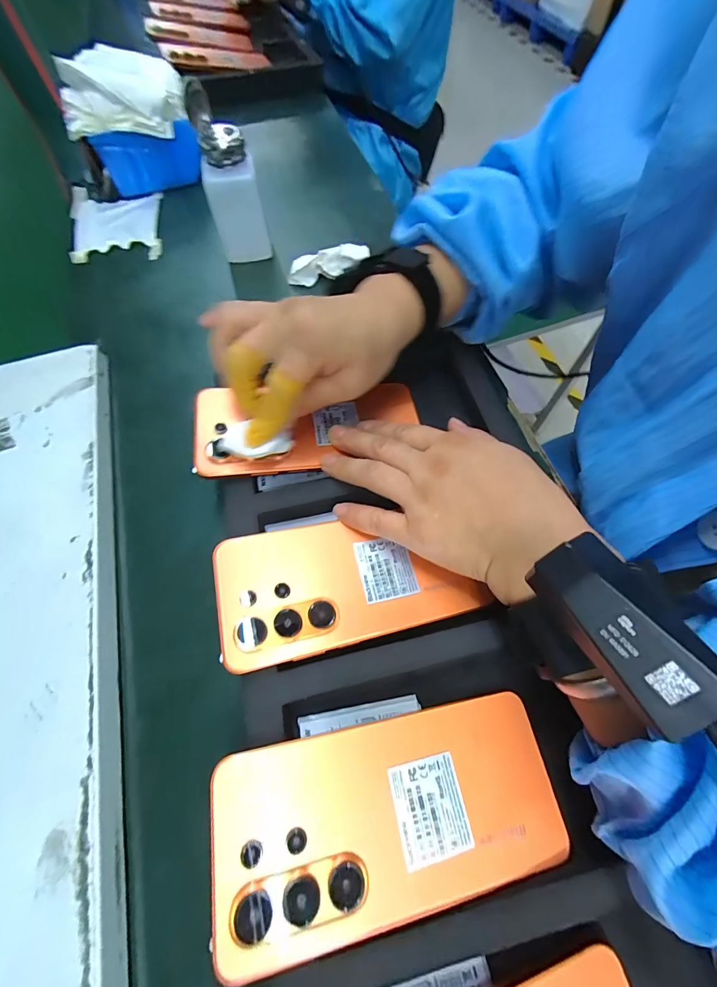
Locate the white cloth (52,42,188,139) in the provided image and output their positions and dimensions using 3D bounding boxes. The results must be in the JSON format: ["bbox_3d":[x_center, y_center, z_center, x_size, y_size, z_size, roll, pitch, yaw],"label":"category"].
[{"bbox_3d":[-0.260,-0.454,0.418,0.122,0.053,0.109,2,64,3],"label":"white cloth"}]

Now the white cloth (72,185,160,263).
[{"bbox_3d":[-0.289,-0.322,0.443,0.102,0.019,0.130,-11,64,-3],"label":"white cloth"}]

